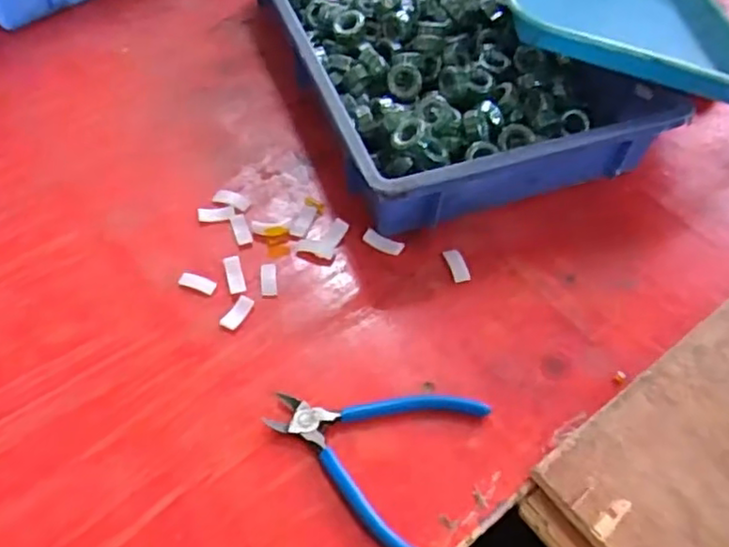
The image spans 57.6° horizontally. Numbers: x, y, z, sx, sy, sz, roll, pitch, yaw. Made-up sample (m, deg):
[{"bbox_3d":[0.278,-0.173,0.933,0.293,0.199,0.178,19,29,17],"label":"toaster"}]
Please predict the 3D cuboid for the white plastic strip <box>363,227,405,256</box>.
[{"bbox_3d":[0.016,-0.026,0.560,0.035,0.007,0.013,21,56,13],"label":"white plastic strip"}]

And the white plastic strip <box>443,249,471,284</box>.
[{"bbox_3d":[0.077,-0.007,0.551,0.014,0.004,0.032,-14,56,-11],"label":"white plastic strip"}]

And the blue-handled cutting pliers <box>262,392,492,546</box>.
[{"bbox_3d":[0.003,0.116,0.450,0.138,0.009,0.118,20,56,13],"label":"blue-handled cutting pliers"}]

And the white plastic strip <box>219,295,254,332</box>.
[{"bbox_3d":[-0.099,0.030,0.519,0.015,0.004,0.031,25,58,16],"label":"white plastic strip"}]

